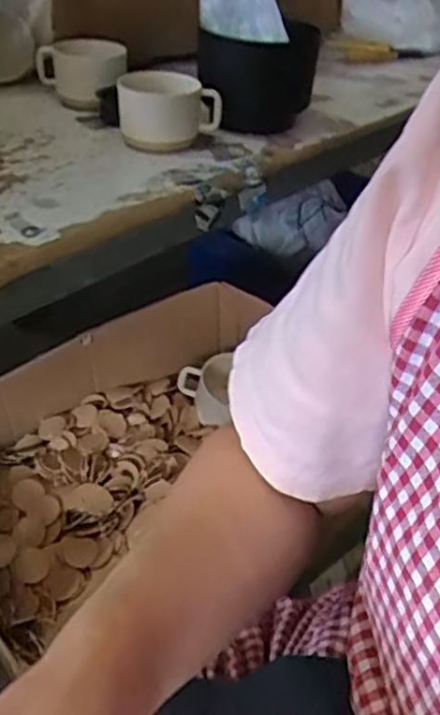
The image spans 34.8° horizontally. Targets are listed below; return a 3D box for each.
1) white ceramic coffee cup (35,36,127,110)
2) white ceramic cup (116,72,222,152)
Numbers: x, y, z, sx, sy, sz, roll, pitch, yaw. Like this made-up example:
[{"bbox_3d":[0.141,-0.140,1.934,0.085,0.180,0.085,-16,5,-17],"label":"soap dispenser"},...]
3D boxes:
[{"bbox_3d":[-0.177,-0.362,0.885,0.113,0.069,0.075,1,37,-5],"label":"white ceramic coffee cup"},{"bbox_3d":[-0.058,-0.280,0.797,0.112,0.069,0.089,-1,37,-8],"label":"white ceramic cup"}]

